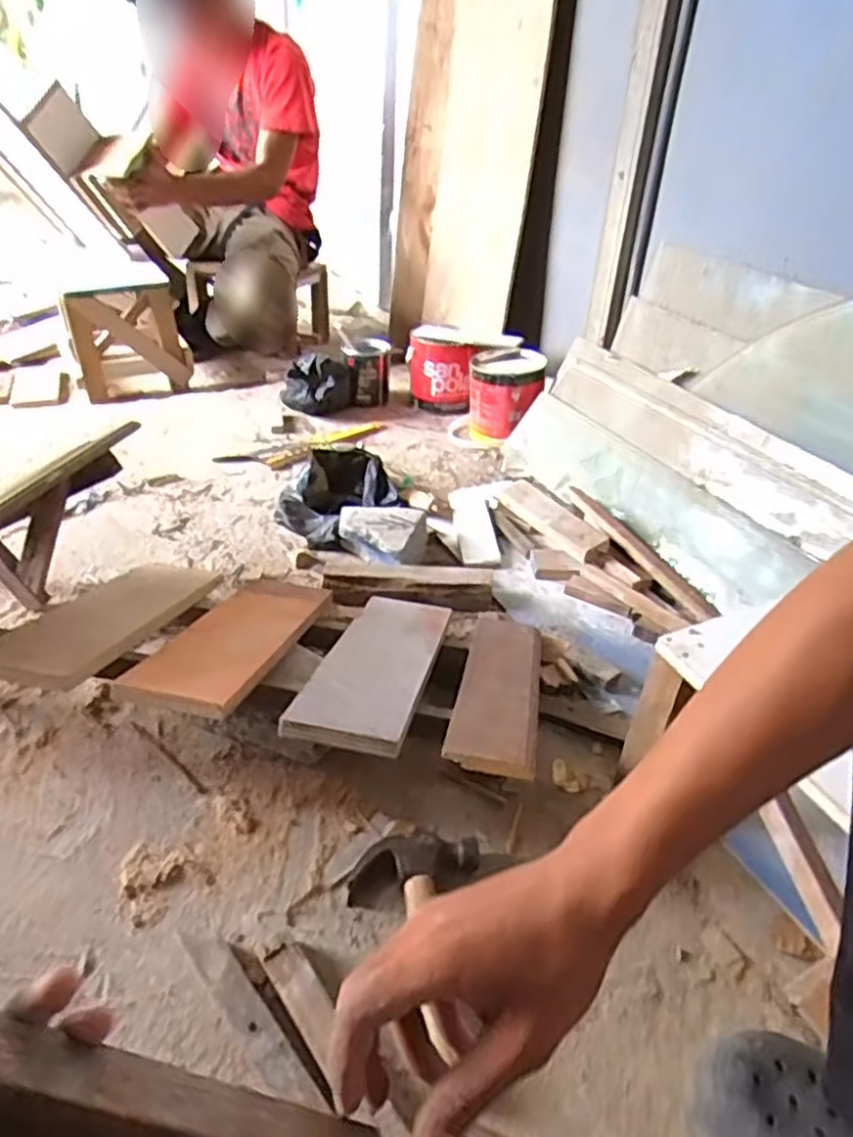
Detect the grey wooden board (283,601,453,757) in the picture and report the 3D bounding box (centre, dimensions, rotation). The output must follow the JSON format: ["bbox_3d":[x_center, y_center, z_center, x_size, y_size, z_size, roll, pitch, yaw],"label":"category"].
[{"bbox_3d":[-0.049,0.102,0.836,0.110,0.019,0.343,8,18,8],"label":"grey wooden board"}]

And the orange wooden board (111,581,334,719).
[{"bbox_3d":[-0.215,0.073,0.873,0.125,0.018,0.369,7,17,7],"label":"orange wooden board"}]

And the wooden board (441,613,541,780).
[{"bbox_3d":[0.085,0.120,0.854,0.084,0.017,0.396,7,17,7],"label":"wooden board"}]

